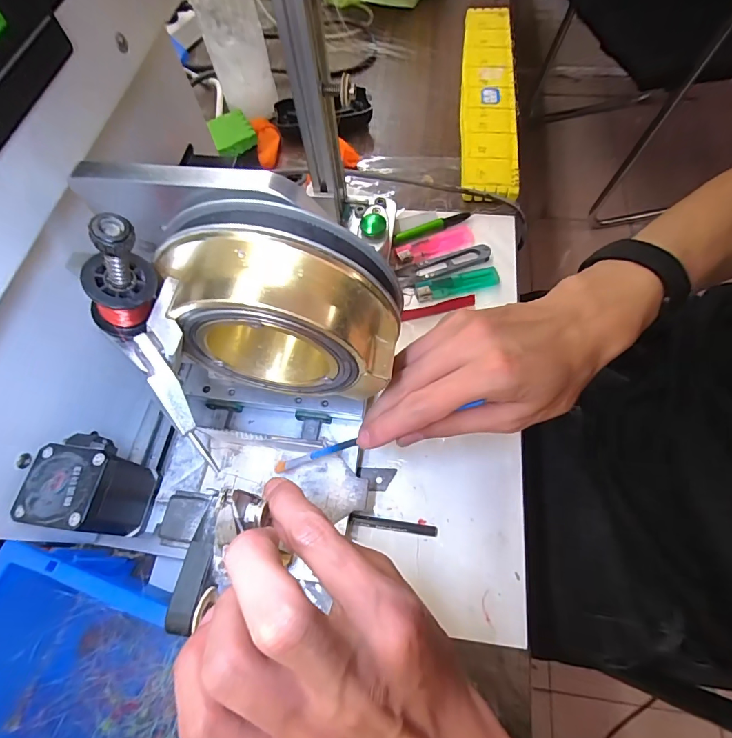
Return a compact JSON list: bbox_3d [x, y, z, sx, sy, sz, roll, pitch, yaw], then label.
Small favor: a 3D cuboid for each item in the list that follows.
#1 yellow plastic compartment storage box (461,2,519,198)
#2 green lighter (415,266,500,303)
[{"bbox_3d":[0.147,-0.331,0.497,0.060,0.026,0.340,5,66,5],"label":"yellow plastic compartment storage box"},{"bbox_3d":[0.085,-0.082,0.385,0.079,0.008,0.021,-13,66,-3],"label":"green lighter"}]

